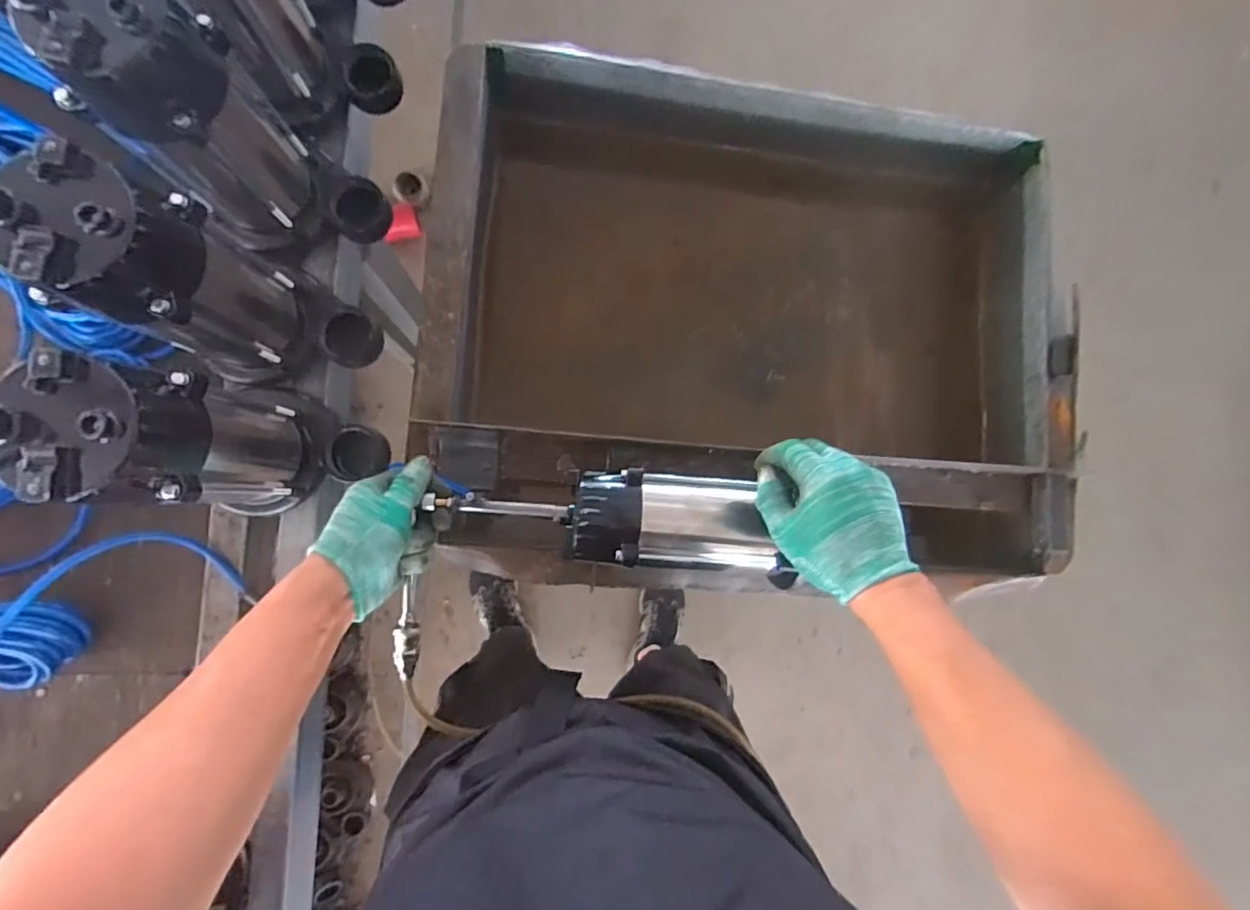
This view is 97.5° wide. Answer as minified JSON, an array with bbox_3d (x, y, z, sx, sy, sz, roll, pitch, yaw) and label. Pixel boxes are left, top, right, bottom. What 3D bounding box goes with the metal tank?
[{"bbox_3d":[0.156,-0.152,0.730,0.761,0.241,0.580,5,85,-7],"label":"metal tank"}]

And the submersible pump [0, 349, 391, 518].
[{"bbox_3d":[-0.305,0.000,0.430,0.136,0.242,0.118,23,83,-5],"label":"submersible pump"}]

